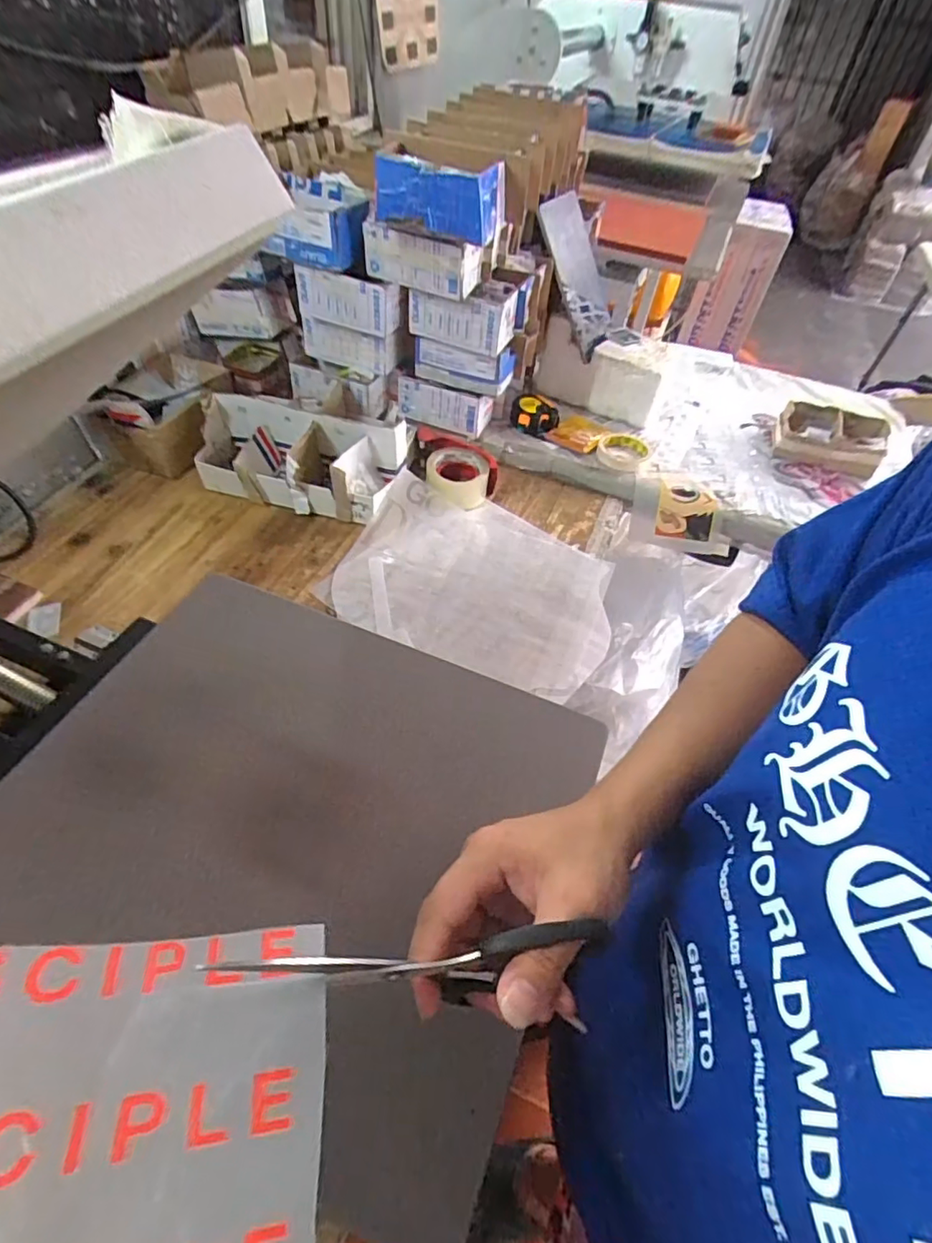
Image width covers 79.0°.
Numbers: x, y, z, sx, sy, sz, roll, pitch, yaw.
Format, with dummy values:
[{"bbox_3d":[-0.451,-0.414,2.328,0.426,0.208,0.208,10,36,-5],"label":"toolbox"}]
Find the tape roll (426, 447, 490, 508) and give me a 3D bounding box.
[{"bbox_3d":[-0.014,-0.236,0.916,0.097,0.048,0.097,3,50,-3],"label":"tape roll"}]

